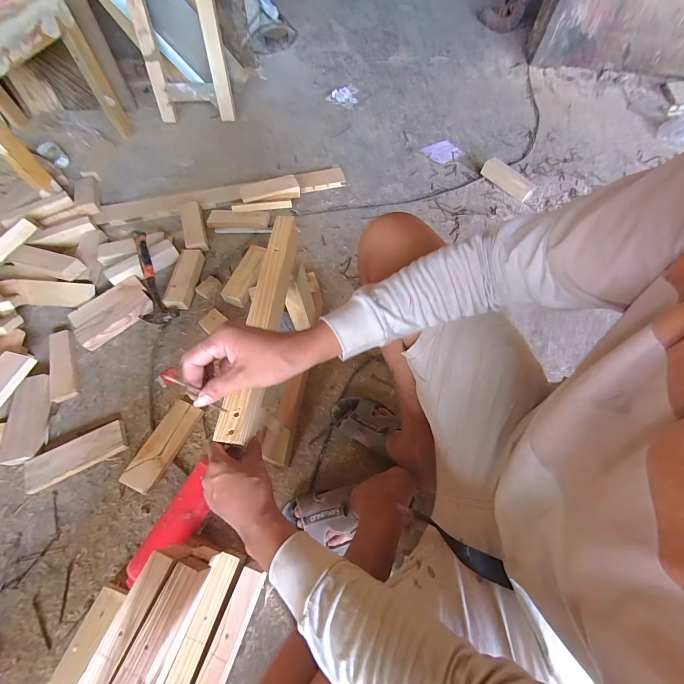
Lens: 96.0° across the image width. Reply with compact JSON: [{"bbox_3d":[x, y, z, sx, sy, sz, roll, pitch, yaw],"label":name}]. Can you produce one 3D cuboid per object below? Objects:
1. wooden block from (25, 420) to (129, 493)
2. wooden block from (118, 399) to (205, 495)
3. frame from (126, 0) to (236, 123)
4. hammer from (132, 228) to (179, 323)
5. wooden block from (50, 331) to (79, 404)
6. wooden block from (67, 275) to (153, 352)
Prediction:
[{"bbox_3d":[-0.573,0.245,0.667,0.196,0.030,0.067,-25,65,-14],"label":"wooden block"},{"bbox_3d":[-0.392,0.224,0.680,0.075,0.032,0.190,23,63,11],"label":"wooden block"},{"bbox_3d":[-0.635,-1.150,1.206,0.335,0.462,0.067,-2,37,-1],"label":"frame"},{"bbox_3d":[-0.537,-0.178,0.857,0.096,0.039,0.283,-19,81,-11],"label":"hammer"},{"bbox_3d":[-0.694,0.058,0.768,0.051,0.024,0.199,-23,65,-14],"label":"wooden block"},{"bbox_3d":[-0.622,-0.084,0.839,0.195,0.033,0.126,-39,69,-20],"label":"wooden block"}]

